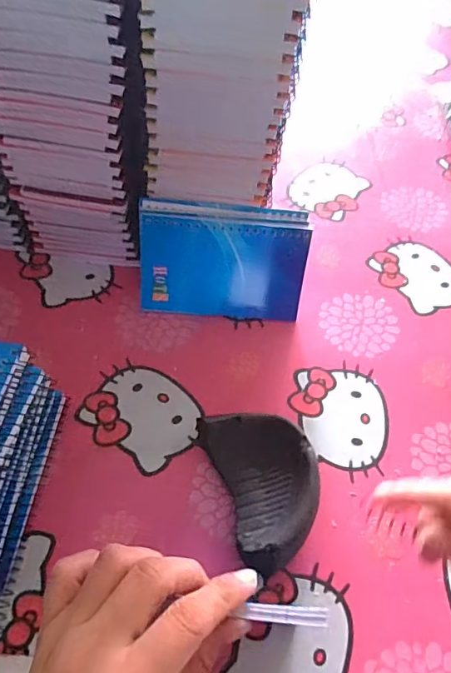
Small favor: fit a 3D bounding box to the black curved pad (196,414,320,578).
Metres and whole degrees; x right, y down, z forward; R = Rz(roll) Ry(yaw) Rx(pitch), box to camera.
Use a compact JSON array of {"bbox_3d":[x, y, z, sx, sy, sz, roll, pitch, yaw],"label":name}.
[{"bbox_3d":[0.029,0.098,0.323,0.068,0.025,0.103,-17,61,-13],"label":"black curved pad"}]

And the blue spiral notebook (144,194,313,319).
[{"bbox_3d":[-0.002,-0.059,0.384,0.129,0.090,0.010,5,29,-1],"label":"blue spiral notebook"}]

